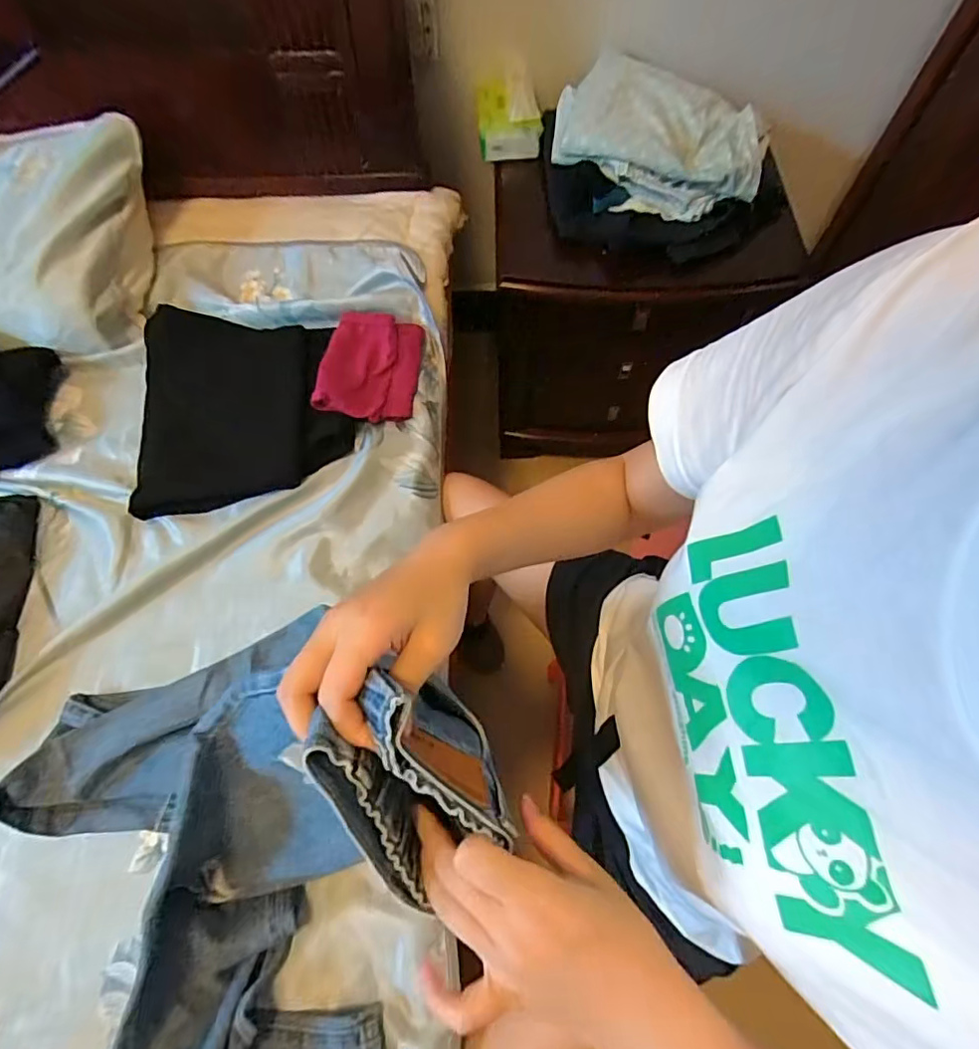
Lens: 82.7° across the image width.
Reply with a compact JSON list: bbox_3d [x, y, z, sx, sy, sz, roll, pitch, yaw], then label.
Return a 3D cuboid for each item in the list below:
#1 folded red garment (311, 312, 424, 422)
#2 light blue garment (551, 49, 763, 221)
[{"bbox_3d":[-0.157,-0.218,0.758,0.117,0.047,0.164,9,66,4],"label":"folded red garment"},{"bbox_3d":[0.242,-0.584,0.834,0.258,0.095,0.248,0,65,0],"label":"light blue garment"}]

